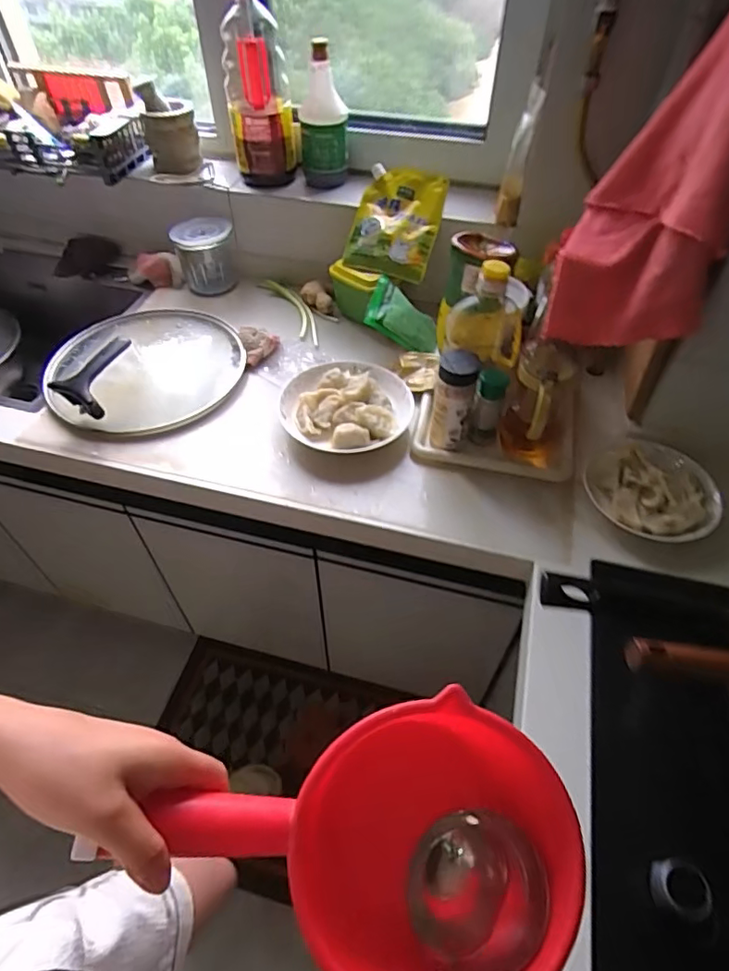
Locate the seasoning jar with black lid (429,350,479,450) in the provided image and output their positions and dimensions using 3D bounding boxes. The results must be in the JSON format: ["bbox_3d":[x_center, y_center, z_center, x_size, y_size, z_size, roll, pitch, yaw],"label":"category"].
[{"bbox_3d":[0.126,-0.125,0.773,0.050,0.132,0.054,10,49,6],"label":"seasoning jar with black lid"}]

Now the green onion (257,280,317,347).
[{"bbox_3d":[-0.143,-0.356,1.089,0.051,0.017,0.256,-24,54,-21],"label":"green onion"}]

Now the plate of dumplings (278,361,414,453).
[{"bbox_3d":[-0.027,-0.125,0.862,0.202,0.043,0.192,1,49,-1],"label":"plate of dumplings"}]

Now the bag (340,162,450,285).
[{"bbox_3d":[0.056,-0.472,0.986,0.154,0.193,0.044,13,6,-1],"label":"bag"}]

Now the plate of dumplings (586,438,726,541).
[{"bbox_3d":[0.387,0.005,0.737,0.148,0.028,0.161,1,49,-1],"label":"plate of dumplings"}]

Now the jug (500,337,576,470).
[{"bbox_3d":[0.248,-0.111,0.773,0.092,0.156,0.086,23,52,17],"label":"jug"}]

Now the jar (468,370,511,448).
[{"bbox_3d":[0.179,-0.114,0.793,0.041,0.104,0.050,13,50,10],"label":"jar"}]

